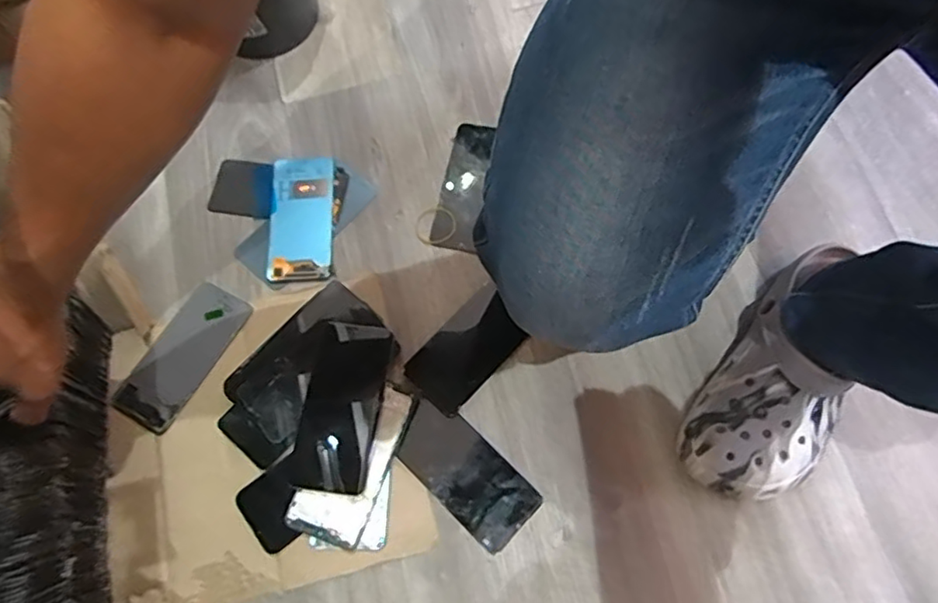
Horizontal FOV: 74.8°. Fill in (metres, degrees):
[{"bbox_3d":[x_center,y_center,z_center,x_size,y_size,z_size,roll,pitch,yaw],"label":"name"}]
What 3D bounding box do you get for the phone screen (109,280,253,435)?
[{"bbox_3d":[-0.299,0.055,0.642,0.073,0.010,0.155,26,72,11],"label":"phone screen"}]

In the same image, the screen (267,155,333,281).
[{"bbox_3d":[-0.192,-0.098,0.701,0.070,0.004,0.158,-3,69,0],"label":"screen"}]

